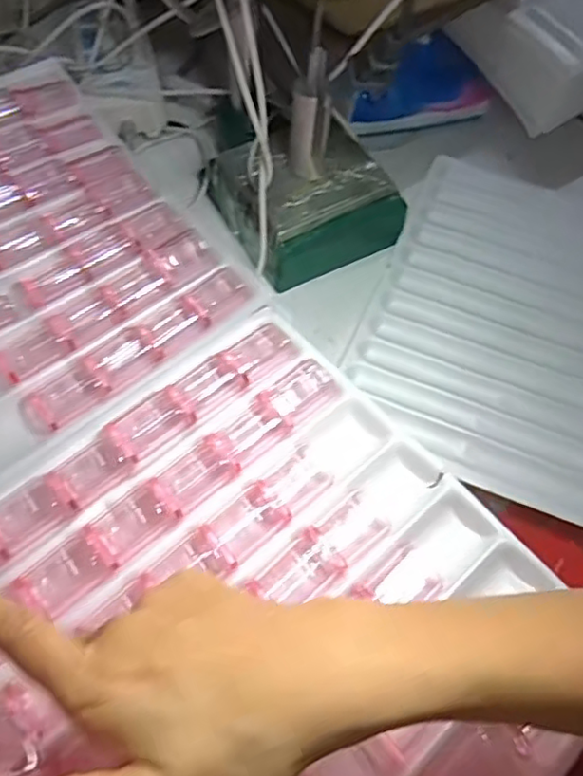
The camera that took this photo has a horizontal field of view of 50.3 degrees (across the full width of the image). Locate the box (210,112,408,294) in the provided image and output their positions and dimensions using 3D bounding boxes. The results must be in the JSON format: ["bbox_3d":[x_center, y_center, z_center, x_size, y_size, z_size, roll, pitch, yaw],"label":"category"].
[{"bbox_3d":[0.009,-0.163,0.521,0.125,0.052,0.134,-29,66,-18],"label":"box"}]

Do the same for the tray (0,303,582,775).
[{"bbox_3d":[-0.060,0.150,0.314,0.385,0.027,0.316,-34,65,-21],"label":"tray"}]

